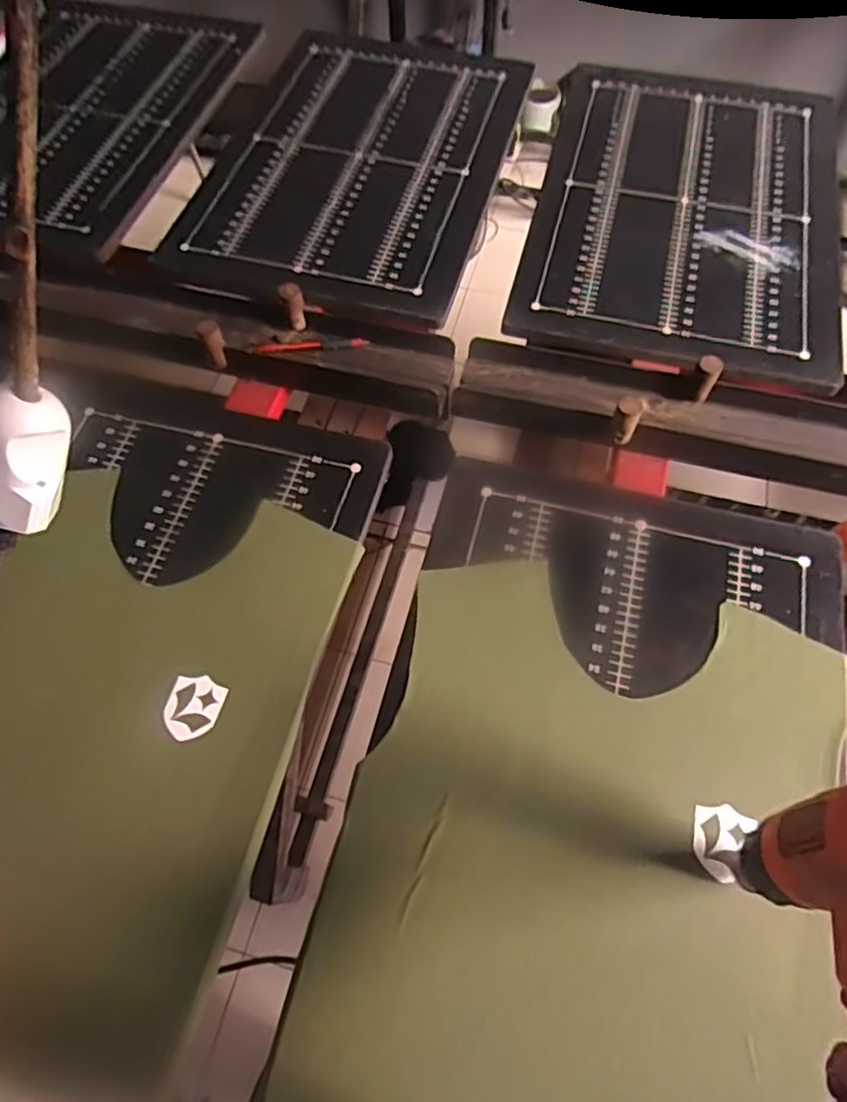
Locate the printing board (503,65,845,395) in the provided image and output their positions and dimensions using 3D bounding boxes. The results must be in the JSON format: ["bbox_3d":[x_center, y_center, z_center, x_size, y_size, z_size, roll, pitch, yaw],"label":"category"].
[{"bbox_3d":[0.358,-0.476,0.888,0.391,0.015,0.577,12,66,7],"label":"printing board"}]

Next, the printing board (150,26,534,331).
[{"bbox_3d":[-0.090,-0.570,0.944,0.395,0.022,0.586,13,66,8],"label":"printing board"}]

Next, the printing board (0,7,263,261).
[{"bbox_3d":[-0.547,-0.674,0.984,0.420,0.040,0.567,13,66,8],"label":"printing board"}]

